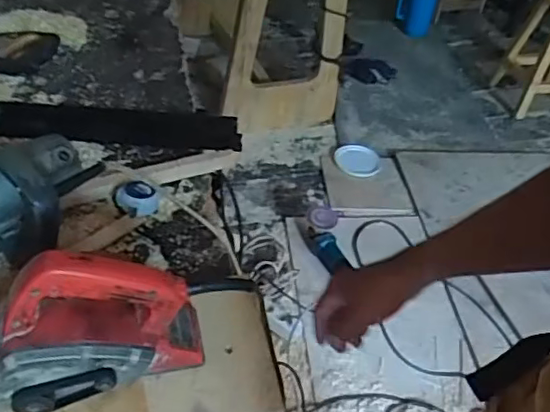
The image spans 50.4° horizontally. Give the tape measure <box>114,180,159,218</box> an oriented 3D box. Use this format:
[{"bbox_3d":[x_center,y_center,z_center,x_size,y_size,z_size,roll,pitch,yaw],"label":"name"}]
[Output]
[{"bbox_3d":[-0.184,-0.010,0.785,0.047,0.049,0.051,3,42,-3],"label":"tape measure"}]

